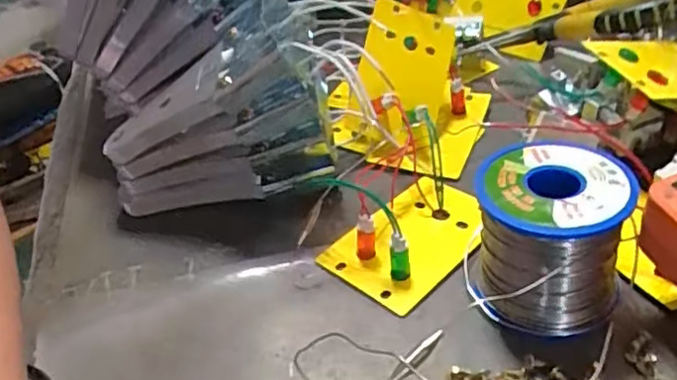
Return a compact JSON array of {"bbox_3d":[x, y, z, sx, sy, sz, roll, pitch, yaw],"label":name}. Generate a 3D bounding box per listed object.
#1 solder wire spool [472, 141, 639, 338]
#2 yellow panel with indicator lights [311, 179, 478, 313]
[{"bbox_3d":[0.095,0.020,0.289,0.064,0.061,0.062,9,40,20],"label":"solder wire spool"},{"bbox_3d":[0.040,0.017,0.334,0.057,0.031,0.089,27,49,37],"label":"yellow panel with indicator lights"}]

